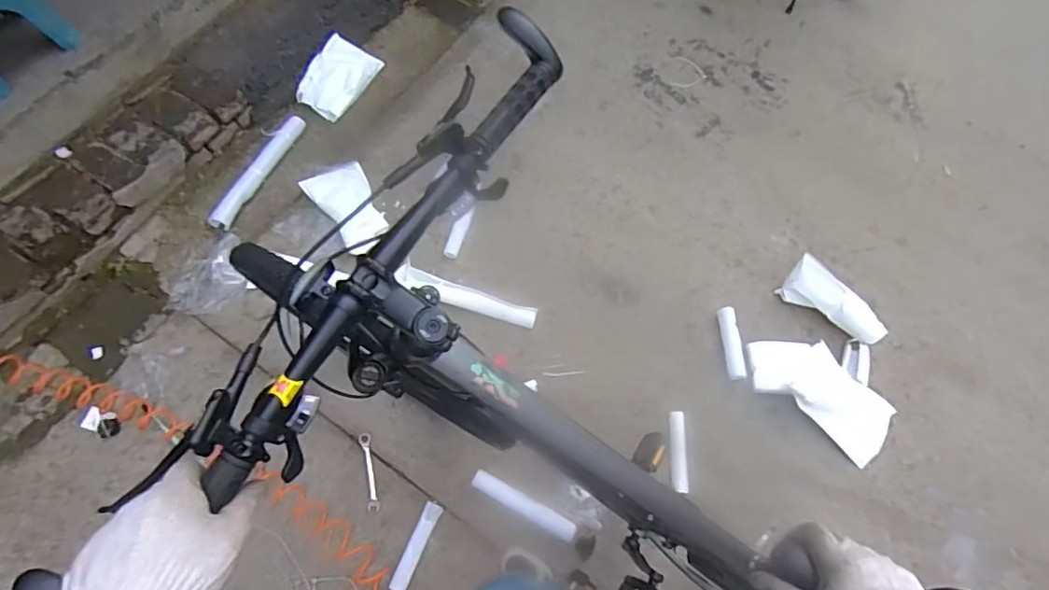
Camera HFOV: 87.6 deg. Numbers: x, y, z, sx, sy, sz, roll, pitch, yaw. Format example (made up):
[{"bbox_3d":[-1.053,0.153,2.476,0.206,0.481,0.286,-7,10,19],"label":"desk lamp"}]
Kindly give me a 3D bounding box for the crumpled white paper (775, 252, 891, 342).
[{"bbox_3d":[0.877,0.031,1.552,0.294,0.129,0.080,40,71,17],"label":"crumpled white paper"}]

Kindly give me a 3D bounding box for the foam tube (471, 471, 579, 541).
[{"bbox_3d":[-0.003,0.518,1.354,0.281,0.043,0.048,28,68,9],"label":"foam tube"}]

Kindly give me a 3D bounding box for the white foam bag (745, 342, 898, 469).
[{"bbox_3d":[0.797,0.255,1.476,0.392,0.048,0.213,35,69,12],"label":"white foam bag"}]

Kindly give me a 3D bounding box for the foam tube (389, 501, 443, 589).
[{"bbox_3d":[-0.260,0.608,1.322,0.040,0.038,0.207,21,66,9],"label":"foam tube"}]

